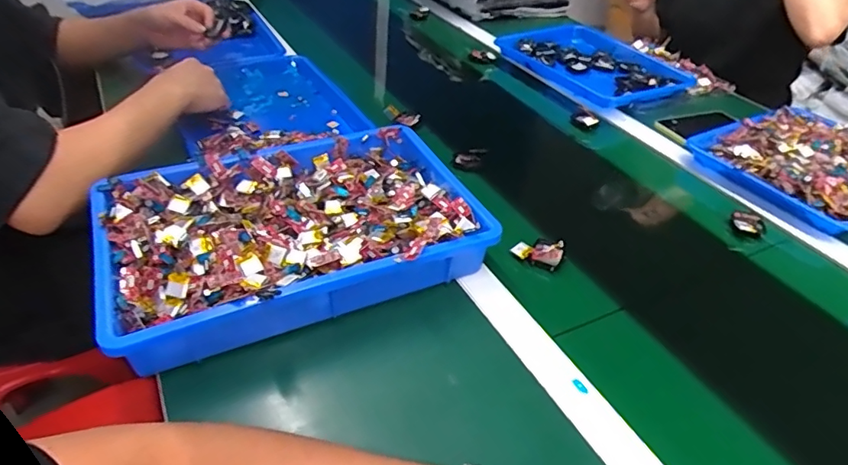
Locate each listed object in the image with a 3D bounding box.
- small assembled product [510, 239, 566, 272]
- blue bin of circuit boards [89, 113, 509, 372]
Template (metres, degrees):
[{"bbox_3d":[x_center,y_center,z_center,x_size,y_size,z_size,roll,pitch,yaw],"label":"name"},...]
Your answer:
[{"bbox_3d":[0.133,0.019,0.615,0.056,0.023,0.034,18,39,14],"label":"small assembled product"},{"bbox_3d":[-0.136,-0.012,0.570,0.371,0.063,0.253,-15,43,-22],"label":"blue bin of circuit boards"}]

